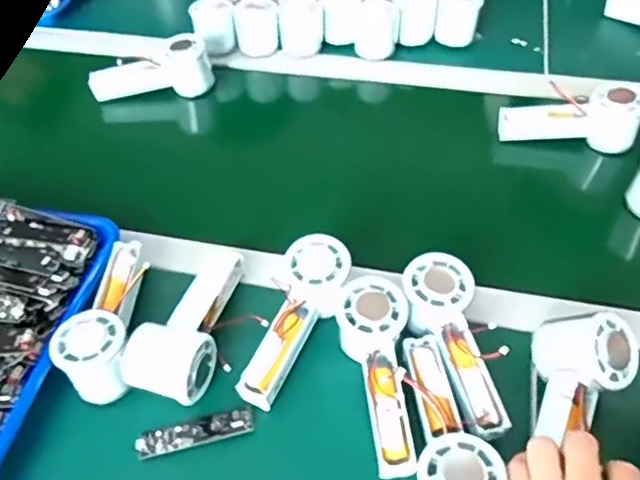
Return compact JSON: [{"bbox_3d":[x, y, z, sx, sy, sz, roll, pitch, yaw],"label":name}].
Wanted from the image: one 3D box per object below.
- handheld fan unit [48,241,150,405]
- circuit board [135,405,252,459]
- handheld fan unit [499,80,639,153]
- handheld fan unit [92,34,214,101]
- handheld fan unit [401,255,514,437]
[{"bbox_3d":[-0.183,0.061,0.536,0.054,0.052,0.152,1,50,3],"label":"handheld fan unit"},{"bbox_3d":[-0.100,0.154,0.489,0.093,0.007,0.023,-12,50,-8],"label":"circuit board"},{"bbox_3d":[0.279,-0.144,0.686,0.142,0.058,0.056,6,50,7],"label":"handheld fan unit"},{"bbox_3d":[-0.216,-0.218,0.777,0.153,0.058,0.040,-6,50,-3],"label":"handheld fan unit"},{"bbox_3d":[0.112,0.083,0.499,0.057,0.032,0.154,-13,64,-9],"label":"handheld fan unit"}]

